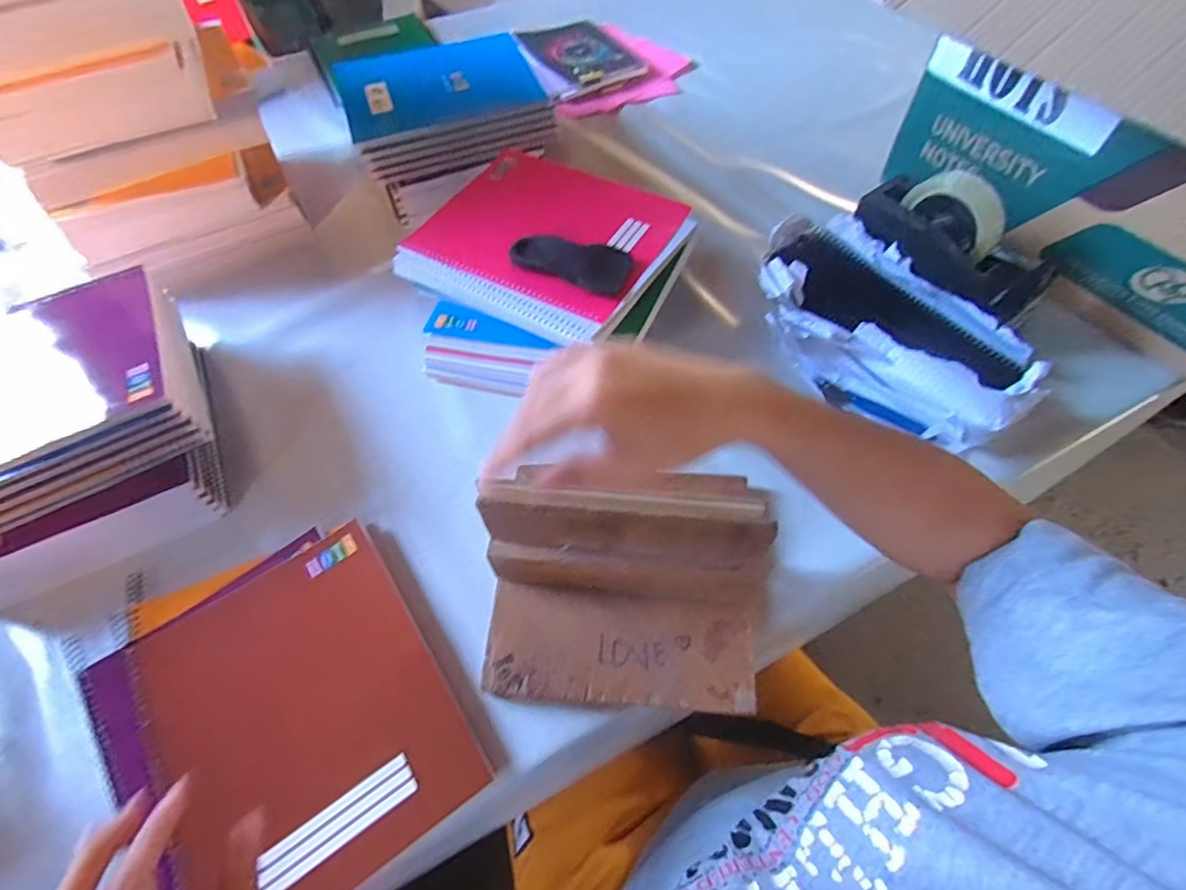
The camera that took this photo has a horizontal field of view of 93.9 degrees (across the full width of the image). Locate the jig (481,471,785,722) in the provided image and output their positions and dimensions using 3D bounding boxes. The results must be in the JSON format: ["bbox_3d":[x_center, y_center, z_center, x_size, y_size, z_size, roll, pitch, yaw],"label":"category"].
[{"bbox_3d":[0.022,0.106,0.398,0.210,0.121,0.131,3,59,3],"label":"jig"}]

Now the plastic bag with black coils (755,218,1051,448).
[{"bbox_3d":[0.299,-0.117,0.604,0.163,0.091,0.311,-38,65,-19],"label":"plastic bag with black coils"}]

